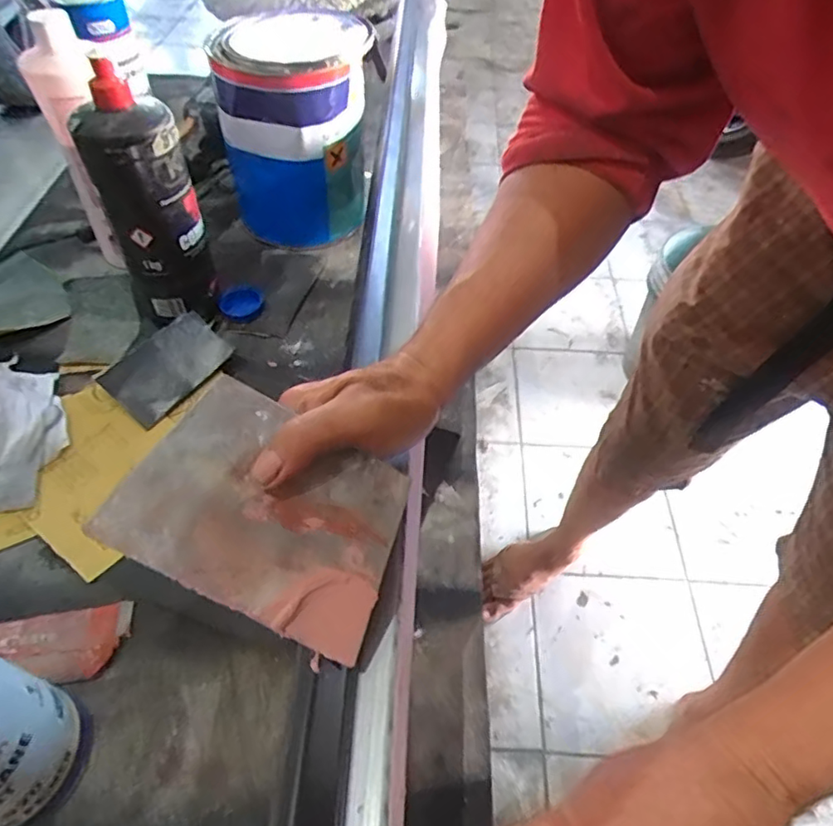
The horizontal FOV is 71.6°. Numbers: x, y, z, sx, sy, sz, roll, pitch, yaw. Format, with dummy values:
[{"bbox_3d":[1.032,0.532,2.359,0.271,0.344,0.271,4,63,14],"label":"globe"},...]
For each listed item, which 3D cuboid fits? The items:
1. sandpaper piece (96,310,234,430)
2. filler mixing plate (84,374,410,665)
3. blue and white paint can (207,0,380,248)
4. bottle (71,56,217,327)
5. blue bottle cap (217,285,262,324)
[{"bbox_3d":[-0.237,-0.046,0.554,0.067,0.012,0.110,40,69,4],"label":"sandpaper piece"},{"bbox_3d":[-0.073,0.050,0.290,0.135,0.004,0.096,29,80,-5],"label":"filler mixing plate"},{"bbox_3d":[-0.140,-0.326,0.669,0.164,0.198,0.166,1,52,-1],"label":"blue and white paint can"},{"bbox_3d":[-0.248,-0.191,0.546,0.084,0.224,0.074,-22,56,-18],"label":"bottle"},{"bbox_3d":[-0.187,-0.118,0.625,0.041,0.016,0.041,1,52,-1],"label":"blue bottle cap"}]

